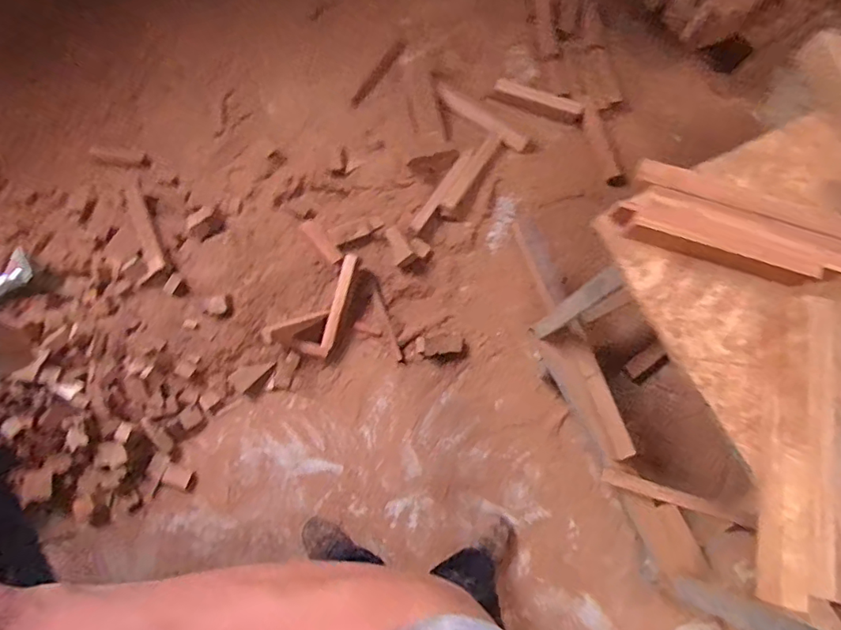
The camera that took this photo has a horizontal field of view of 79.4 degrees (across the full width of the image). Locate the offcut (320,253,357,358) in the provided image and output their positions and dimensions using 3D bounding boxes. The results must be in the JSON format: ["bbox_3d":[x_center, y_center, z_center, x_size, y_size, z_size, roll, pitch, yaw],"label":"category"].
[{"bbox_3d":[-0.224,-0.025,1.374,0.030,0.021,0.282,16,91,2],"label":"offcut"}]

